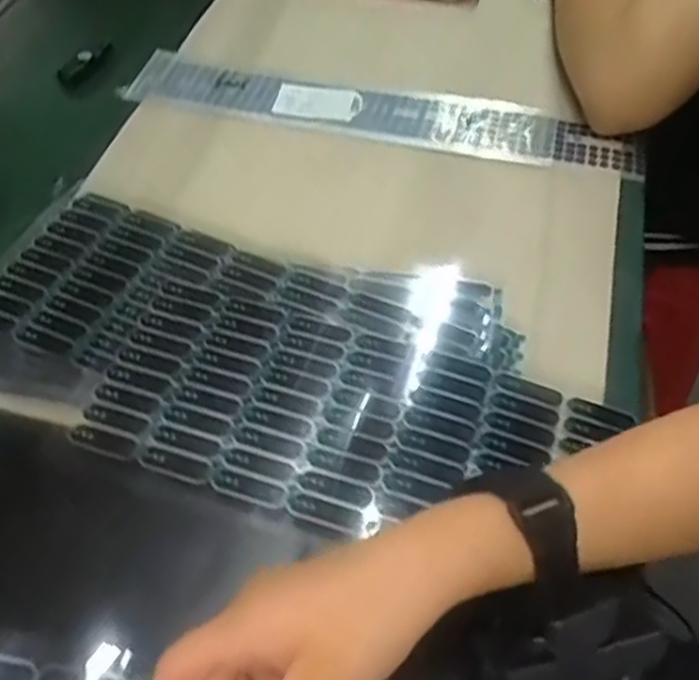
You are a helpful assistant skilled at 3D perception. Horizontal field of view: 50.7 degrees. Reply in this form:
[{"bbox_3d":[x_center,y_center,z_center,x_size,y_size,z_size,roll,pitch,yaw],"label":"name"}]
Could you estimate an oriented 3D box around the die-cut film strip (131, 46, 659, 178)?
[{"bbox_3d":[0.022,-0.176,0.568,0.398,0.011,0.060,11,56,8],"label":"die-cut film strip"}]

